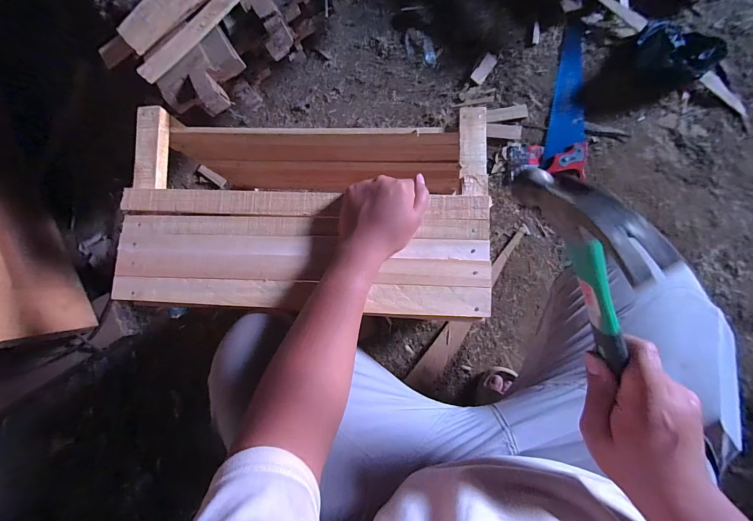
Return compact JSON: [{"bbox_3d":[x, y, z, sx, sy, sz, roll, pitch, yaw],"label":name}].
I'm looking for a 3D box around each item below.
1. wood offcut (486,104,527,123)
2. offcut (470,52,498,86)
[{"bbox_3d":[0.320,-0.361,0.794,0.097,0.006,0.033,-4,83,3],"label":"wood offcut"},{"bbox_3d":[0.266,-0.473,0.801,0.033,0.011,0.075,36,87,7],"label":"offcut"}]

